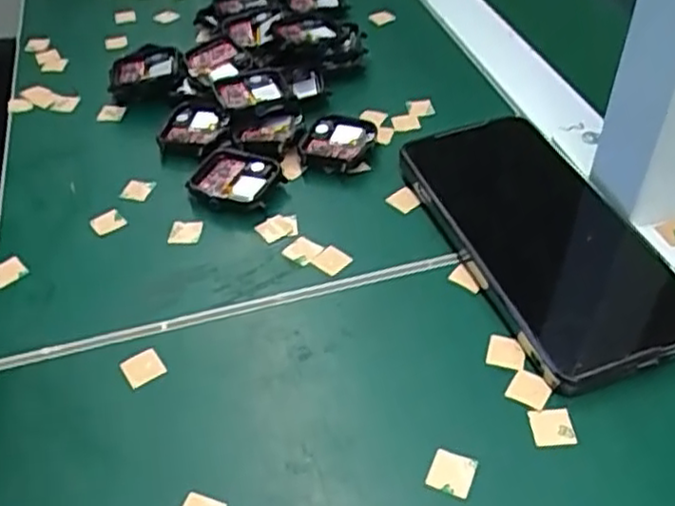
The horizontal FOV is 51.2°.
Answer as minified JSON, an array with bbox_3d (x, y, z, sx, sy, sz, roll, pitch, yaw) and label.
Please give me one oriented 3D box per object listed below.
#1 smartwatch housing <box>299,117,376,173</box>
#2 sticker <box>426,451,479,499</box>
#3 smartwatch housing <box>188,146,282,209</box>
[{"bbox_3d":[0.001,-0.062,0.398,0.037,0.013,0.045,7,45,10],"label":"smartwatch housing"},{"bbox_3d":[0.042,0.081,0.258,0.016,0.004,0.015,19,57,15],"label":"sticker"},{"bbox_3d":[-0.054,-0.039,0.375,0.041,0.013,0.040,10,46,14],"label":"smartwatch housing"}]

